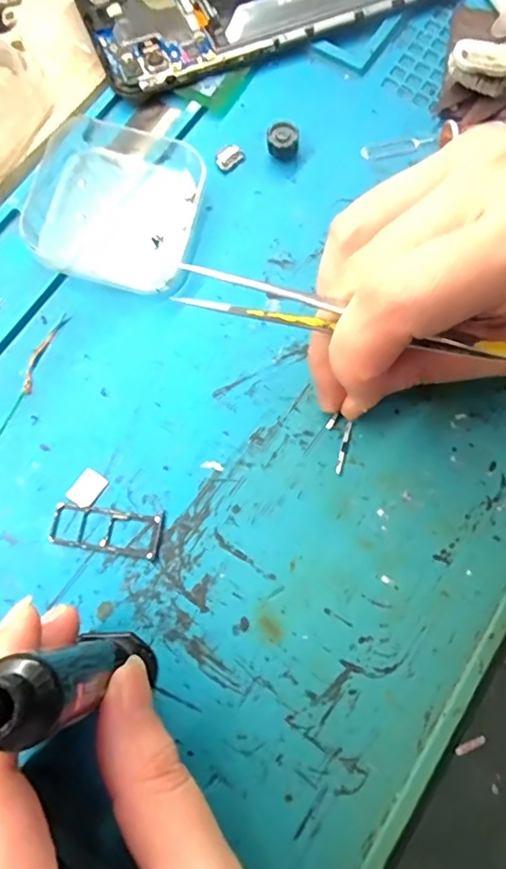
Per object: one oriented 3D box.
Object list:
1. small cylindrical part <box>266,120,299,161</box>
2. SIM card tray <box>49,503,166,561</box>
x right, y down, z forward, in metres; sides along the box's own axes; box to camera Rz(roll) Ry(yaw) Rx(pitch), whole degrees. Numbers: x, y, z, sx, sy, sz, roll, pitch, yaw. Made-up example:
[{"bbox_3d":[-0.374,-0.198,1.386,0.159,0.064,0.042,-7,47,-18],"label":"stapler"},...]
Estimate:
[{"bbox_3d":[0.012,-0.124,0.236,0.013,0.011,0.011,3,74,1],"label":"small cylindrical part"},{"bbox_3d":[-0.052,0.033,0.197,0.039,0.004,0.016,10,75,3],"label":"SIM card tray"}]

